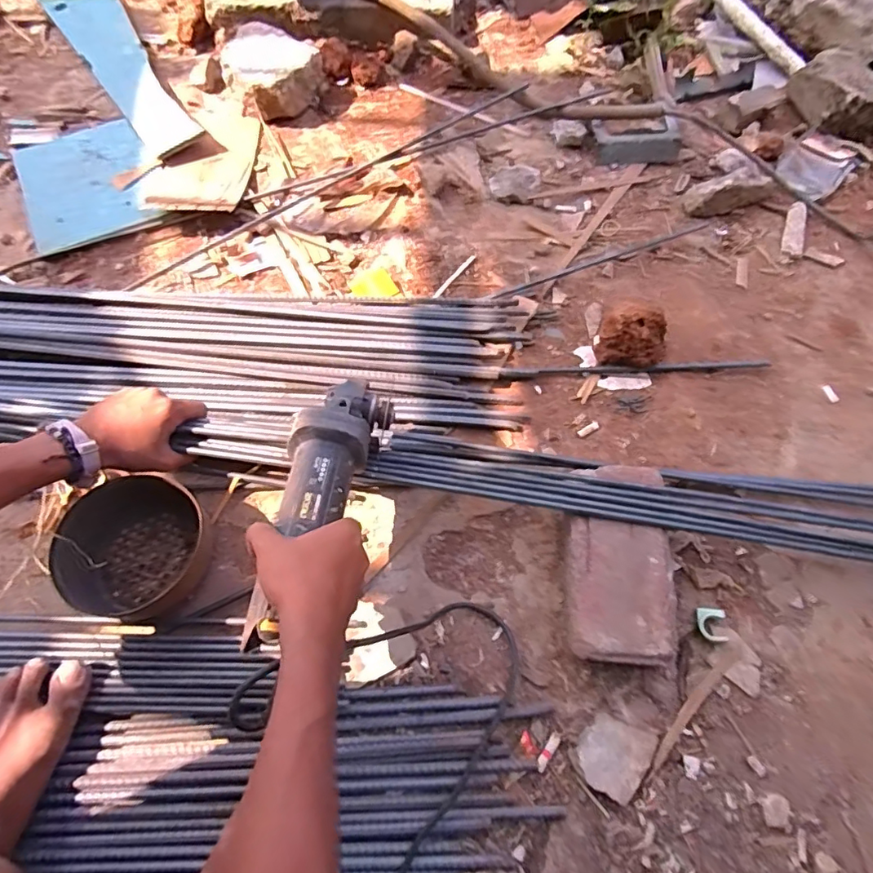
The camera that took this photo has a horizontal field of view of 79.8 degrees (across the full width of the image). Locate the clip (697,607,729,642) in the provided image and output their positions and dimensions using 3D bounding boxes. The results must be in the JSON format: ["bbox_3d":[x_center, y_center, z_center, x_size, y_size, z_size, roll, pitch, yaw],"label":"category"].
[{"bbox_3d":[0.289,0.197,0.546,0.028,0.015,0.032,7,67,4],"label":"clip"}]

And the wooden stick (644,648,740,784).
[{"bbox_3d":[0.253,0.272,0.517,0.013,0.008,0.157,42,74,17],"label":"wooden stick"}]

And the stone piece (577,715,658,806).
[{"bbox_3d":[0.170,0.305,0.499,0.064,0.019,0.065,-1,67,1],"label":"stone piece"}]

